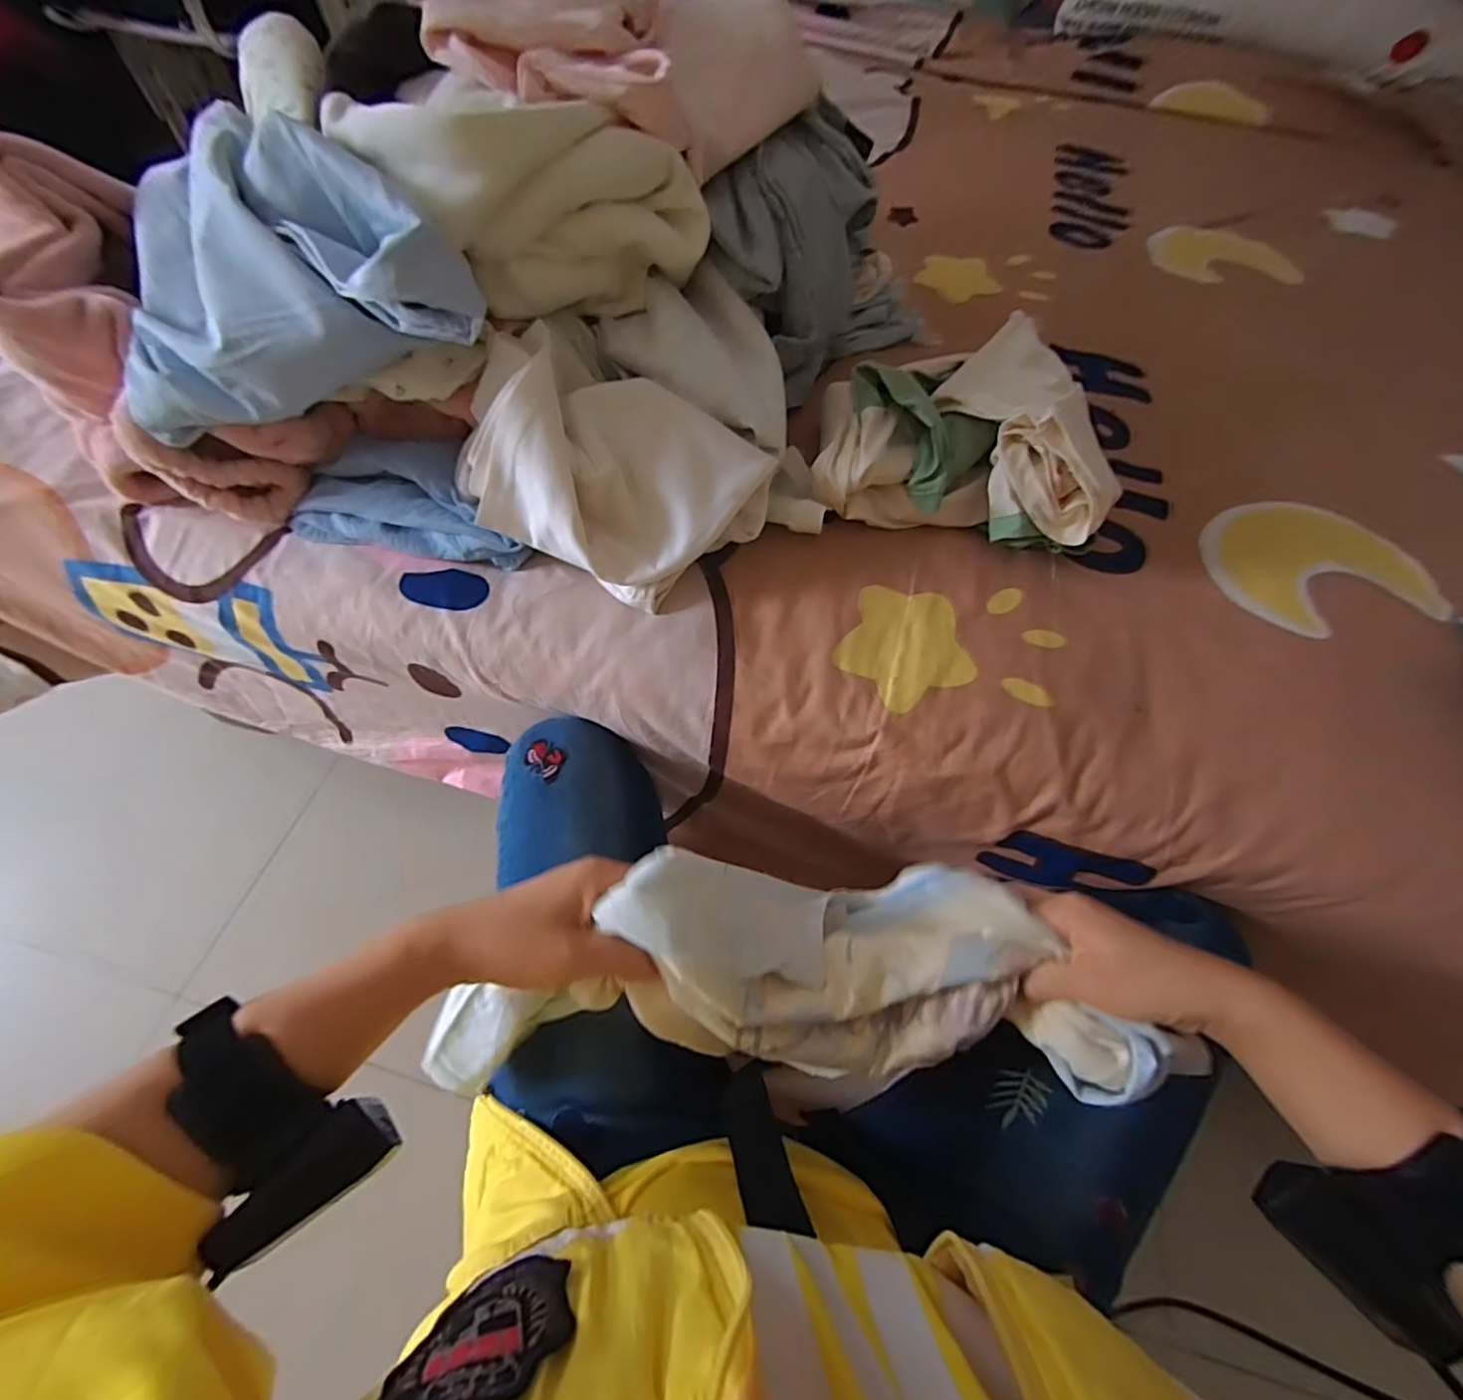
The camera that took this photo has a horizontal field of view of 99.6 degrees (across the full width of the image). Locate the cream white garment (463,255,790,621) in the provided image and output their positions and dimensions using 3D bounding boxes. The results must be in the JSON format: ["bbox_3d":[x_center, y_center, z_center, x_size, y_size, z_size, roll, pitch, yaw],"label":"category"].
[{"bbox_3d":[-0.063,-0.224,0.503,0.220,0.121,0.267,25,65,9],"label":"cream white garment"}]

